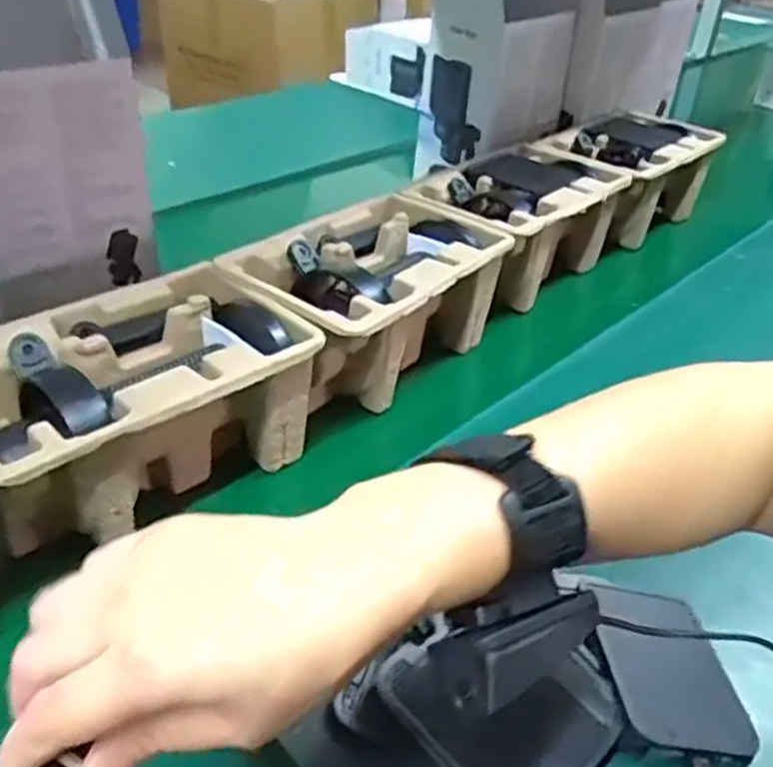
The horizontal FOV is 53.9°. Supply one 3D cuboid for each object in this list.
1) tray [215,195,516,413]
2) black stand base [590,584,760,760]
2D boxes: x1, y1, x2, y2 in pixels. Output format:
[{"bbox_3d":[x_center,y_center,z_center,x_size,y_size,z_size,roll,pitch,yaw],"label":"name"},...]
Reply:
[{"bbox_3d":[-0.010,-0.073,0.664,0.156,0.109,0.234,27,43,29],"label":"tray"},{"bbox_3d":[0.157,0.157,0.425,0.084,0.011,0.109,20,27,-5],"label":"black stand base"}]

